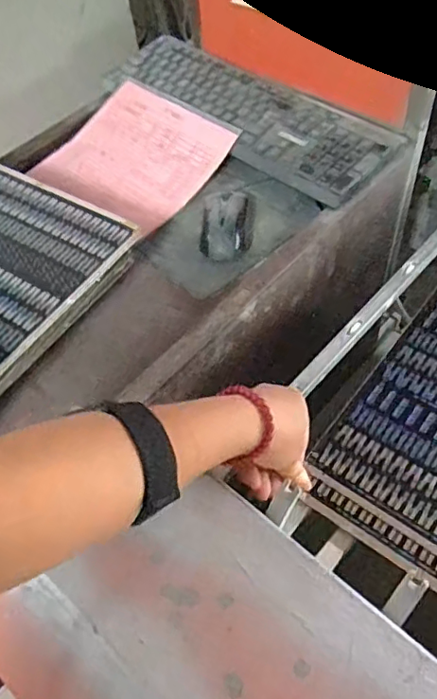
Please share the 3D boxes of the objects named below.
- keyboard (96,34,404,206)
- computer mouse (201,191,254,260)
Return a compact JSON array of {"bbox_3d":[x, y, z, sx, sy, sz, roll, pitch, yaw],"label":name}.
[{"bbox_3d":[0.031,-0.320,0.746,0.143,0.031,0.420,-41,60,-21],"label":"keyboard"},{"bbox_3d":[0.011,-0.145,0.646,0.060,0.035,0.096,1,51,9],"label":"computer mouse"}]

